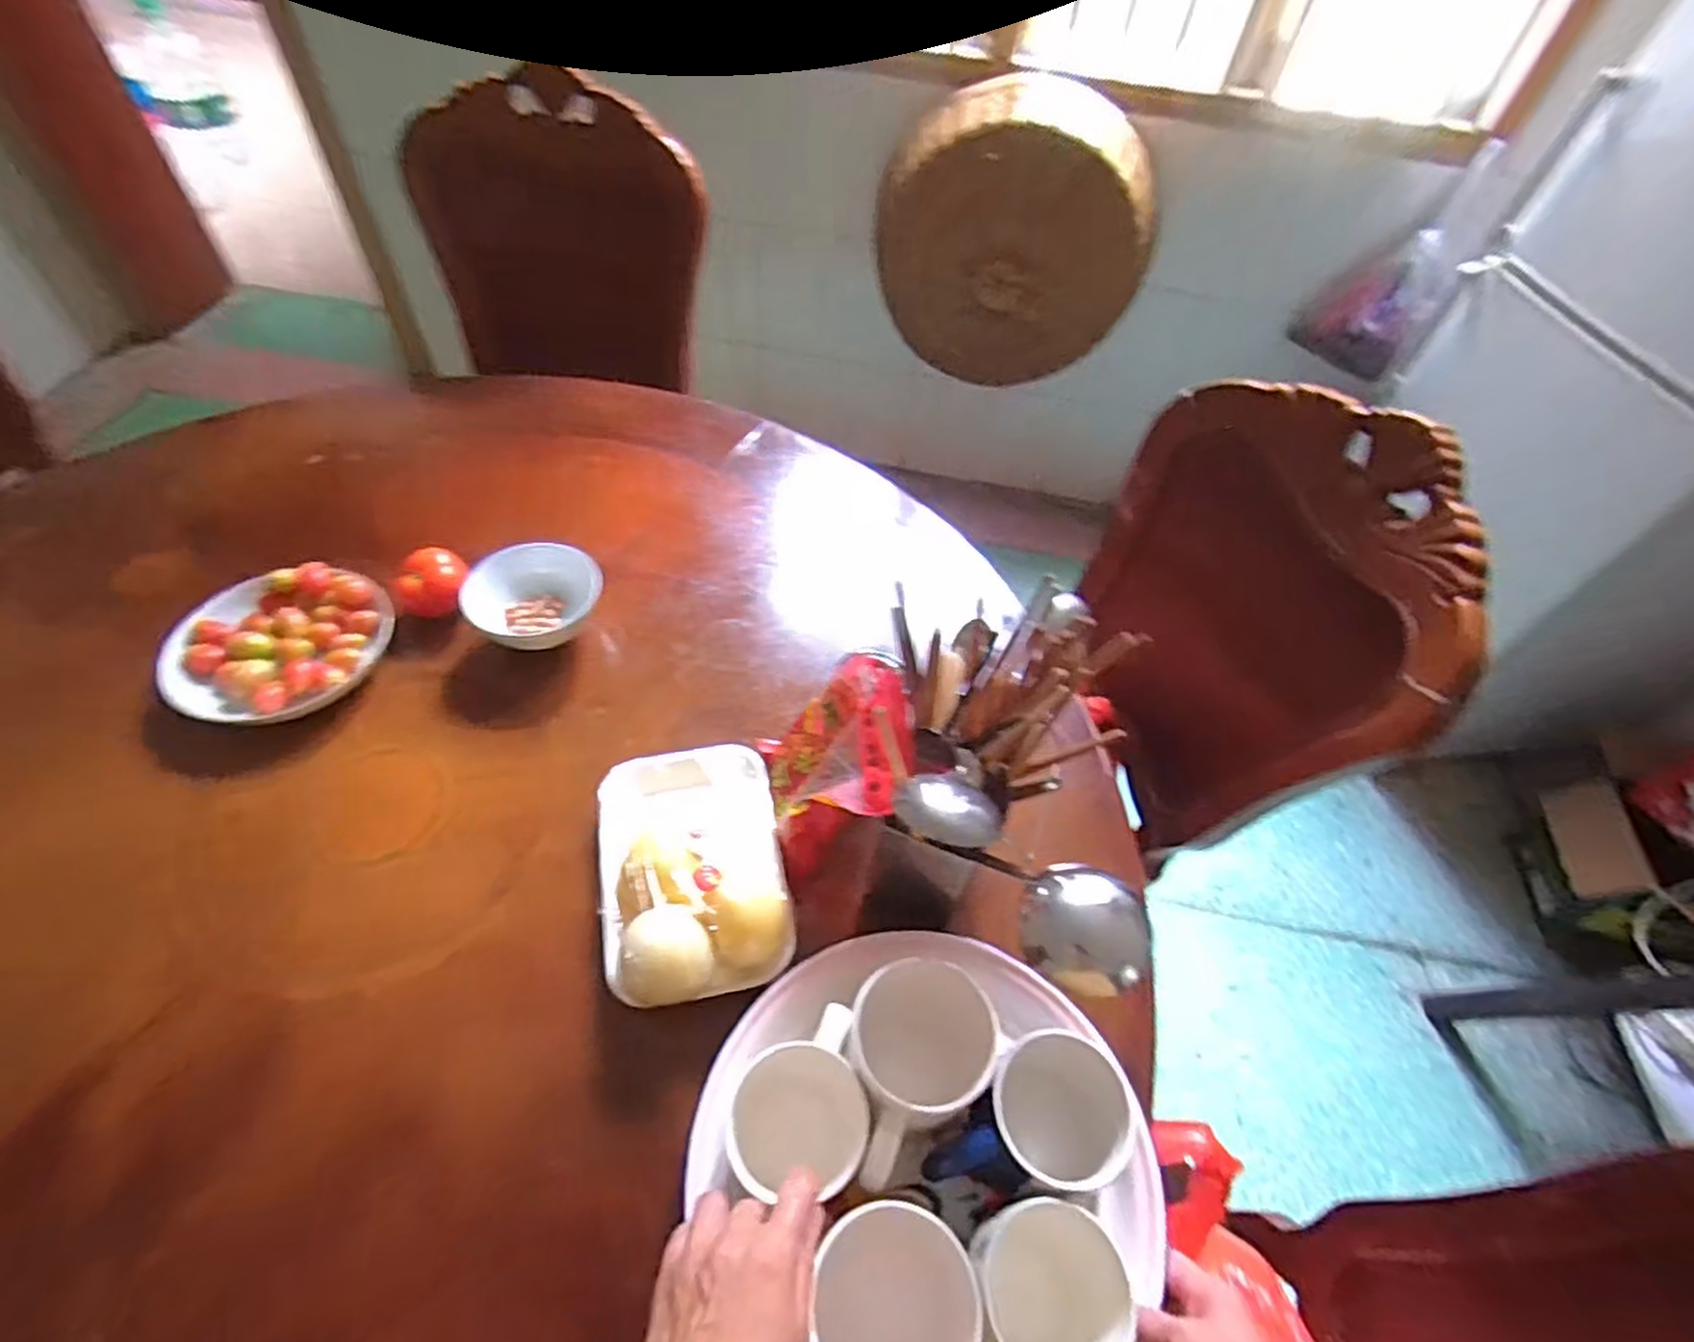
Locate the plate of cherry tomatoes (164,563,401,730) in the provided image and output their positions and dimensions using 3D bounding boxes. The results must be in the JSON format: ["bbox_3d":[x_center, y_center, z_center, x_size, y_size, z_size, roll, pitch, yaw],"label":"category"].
[{"bbox_3d":[-0.496,-0.026,0.674,0.171,0.033,0.142,-20,57,-19],"label":"plate of cherry tomatoes"}]

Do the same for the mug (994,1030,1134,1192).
[{"bbox_3d":[0.128,0.278,0.479,0.083,0.072,0.076,2,52,-3],"label":"mug"}]

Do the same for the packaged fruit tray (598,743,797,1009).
[{"bbox_3d":[-0.118,0.140,0.580,0.133,0.066,0.191,-7,53,-11],"label":"packaged fruit tray"}]

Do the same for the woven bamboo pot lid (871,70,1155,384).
[{"bbox_3d":[0.327,-0.877,1.573,0.535,0.494,0.277,7,52,0],"label":"woven bamboo pot lid"}]

